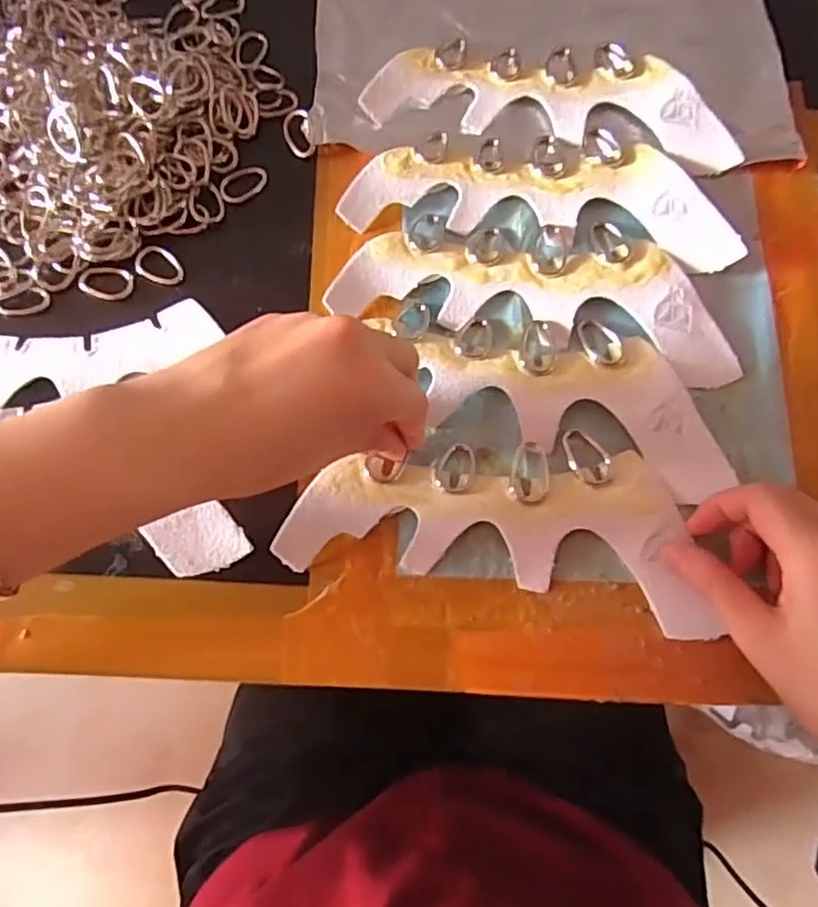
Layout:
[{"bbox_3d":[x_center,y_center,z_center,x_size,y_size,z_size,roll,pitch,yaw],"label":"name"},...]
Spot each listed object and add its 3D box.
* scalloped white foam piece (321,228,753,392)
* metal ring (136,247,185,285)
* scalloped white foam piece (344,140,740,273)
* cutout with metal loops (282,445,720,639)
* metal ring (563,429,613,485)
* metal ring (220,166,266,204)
[{"bbox_3d":[0.068,-0.085,0.356,0.215,0.006,0.069,6,73,2],"label":"scalloped white foam piece"},{"bbox_3d":[-0.138,-0.104,0.360,0.029,0.004,0.020,30,75,9],"label":"metal ring"},{"bbox_3d":[0.075,-0.152,0.375,0.217,0.009,0.074,6,73,2],"label":"scalloped white foam piece"},{"bbox_3d":[0.043,0.037,0.320,0.203,0.010,0.080,5,73,0],"label":"cutout with metal loops"},{"bbox_3d":[0.090,0.002,0.333,0.019,0.004,0.031,-33,76,-10],"label":"metal ring"},{"bbox_3d":[-0.096,-0.158,0.379,0.029,0.004,0.017,-28,75,-9],"label":"metal ring"}]

